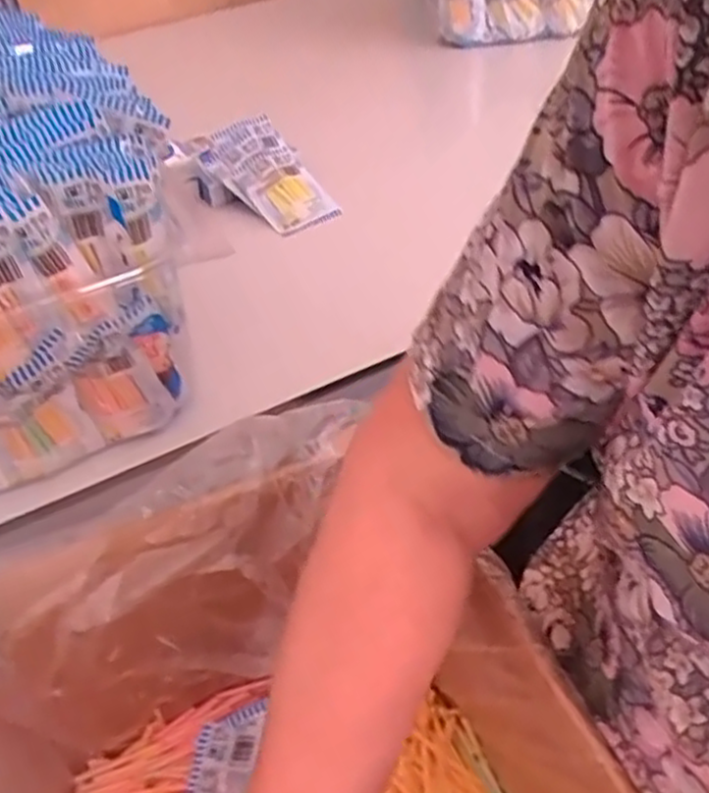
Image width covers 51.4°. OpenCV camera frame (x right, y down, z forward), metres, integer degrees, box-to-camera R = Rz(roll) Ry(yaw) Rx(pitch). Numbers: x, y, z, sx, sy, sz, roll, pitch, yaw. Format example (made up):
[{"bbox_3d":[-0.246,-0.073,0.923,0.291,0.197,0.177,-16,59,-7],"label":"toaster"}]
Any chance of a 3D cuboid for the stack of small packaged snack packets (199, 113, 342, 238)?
[{"bbox_3d":[-0.086,-0.219,0.724,0.080,0.030,0.154,-28,63,-23],"label":"stack of small packaged snack packets"}]

